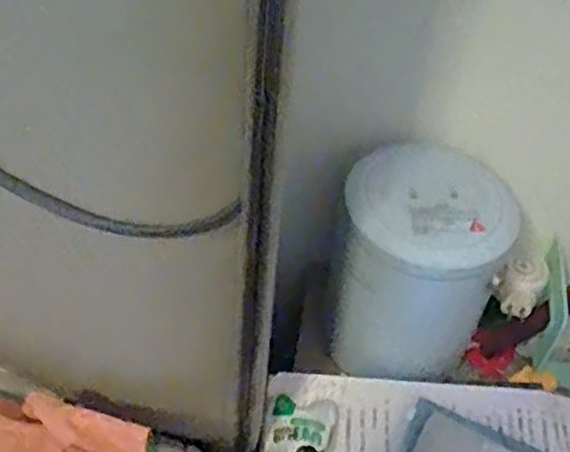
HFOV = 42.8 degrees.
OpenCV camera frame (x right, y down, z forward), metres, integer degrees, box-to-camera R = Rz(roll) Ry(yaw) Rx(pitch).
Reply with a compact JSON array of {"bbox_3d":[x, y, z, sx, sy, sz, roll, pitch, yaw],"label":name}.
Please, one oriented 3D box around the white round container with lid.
[{"bbox_3d":[0.120,0.047,0.666,0.142,0.175,0.133,5,46,-1],"label":"white round container with lid"}]

